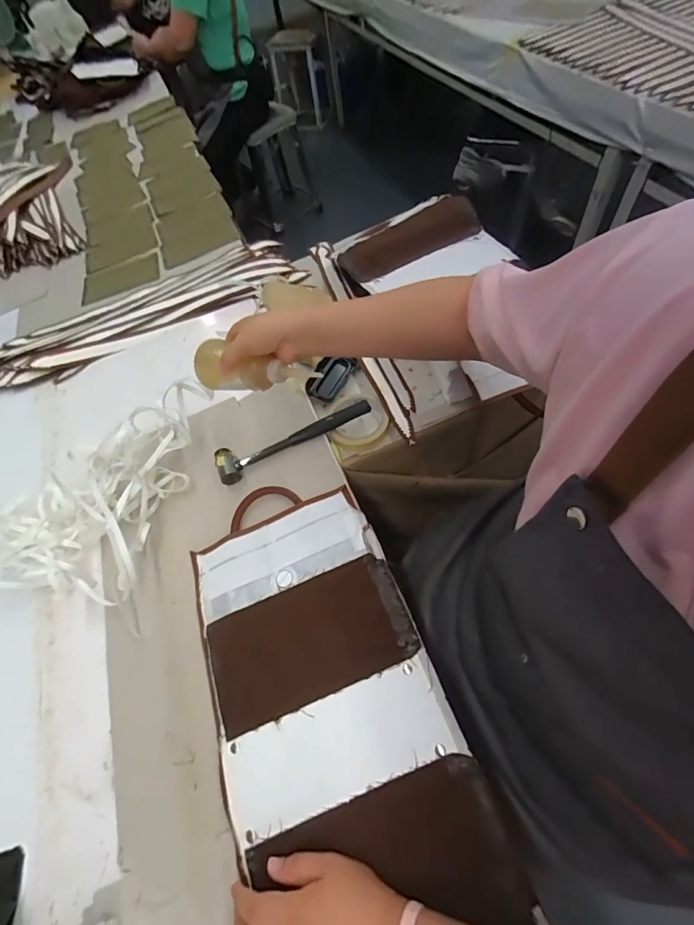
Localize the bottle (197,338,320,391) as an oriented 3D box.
[{"bbox_3d":[-0.111,-0.122,0.497,0.164,0.045,0.053,9,62,12],"label":"bottle"}]

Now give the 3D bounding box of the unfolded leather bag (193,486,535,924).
[{"bbox_3d":[-0.009,0.285,0.390,0.235,0.044,0.579,-19,59,-7],"label":"unfolded leather bag"}]

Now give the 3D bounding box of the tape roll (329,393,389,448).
[{"bbox_3d":[0.020,-0.066,0.599,0.085,0.032,0.099,0,61,11],"label":"tape roll"}]

